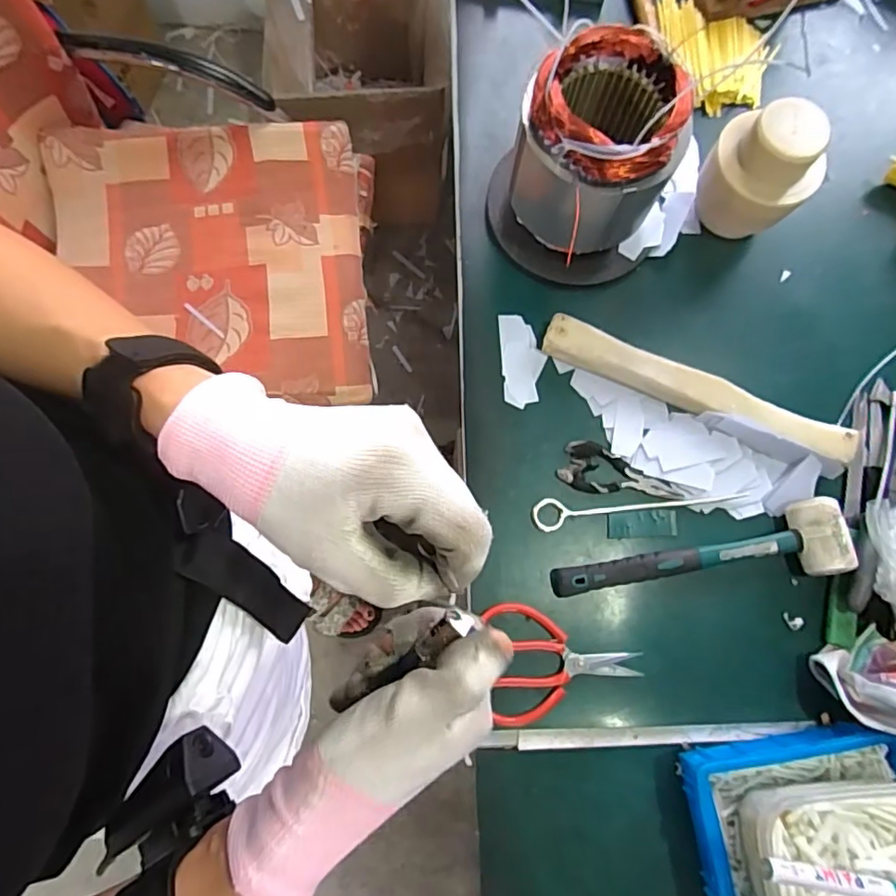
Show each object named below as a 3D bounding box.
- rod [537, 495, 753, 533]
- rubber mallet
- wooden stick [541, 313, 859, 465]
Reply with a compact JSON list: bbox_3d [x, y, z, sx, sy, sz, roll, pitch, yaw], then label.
[{"bbox_3d":[0.195,0.063,0.584,0.217,0.005,0.032,-3,76,-1],"label":"rod"},{"bbox_3d":[0.242,0.104,0.555,0.278,0.045,0.068,-8,76,-2],"label":"rubber mallet"},{"bbox_3d":[0.258,-0.060,0.599,0.324,0.034,0.038,22,77,6],"label":"wooden stick"}]

